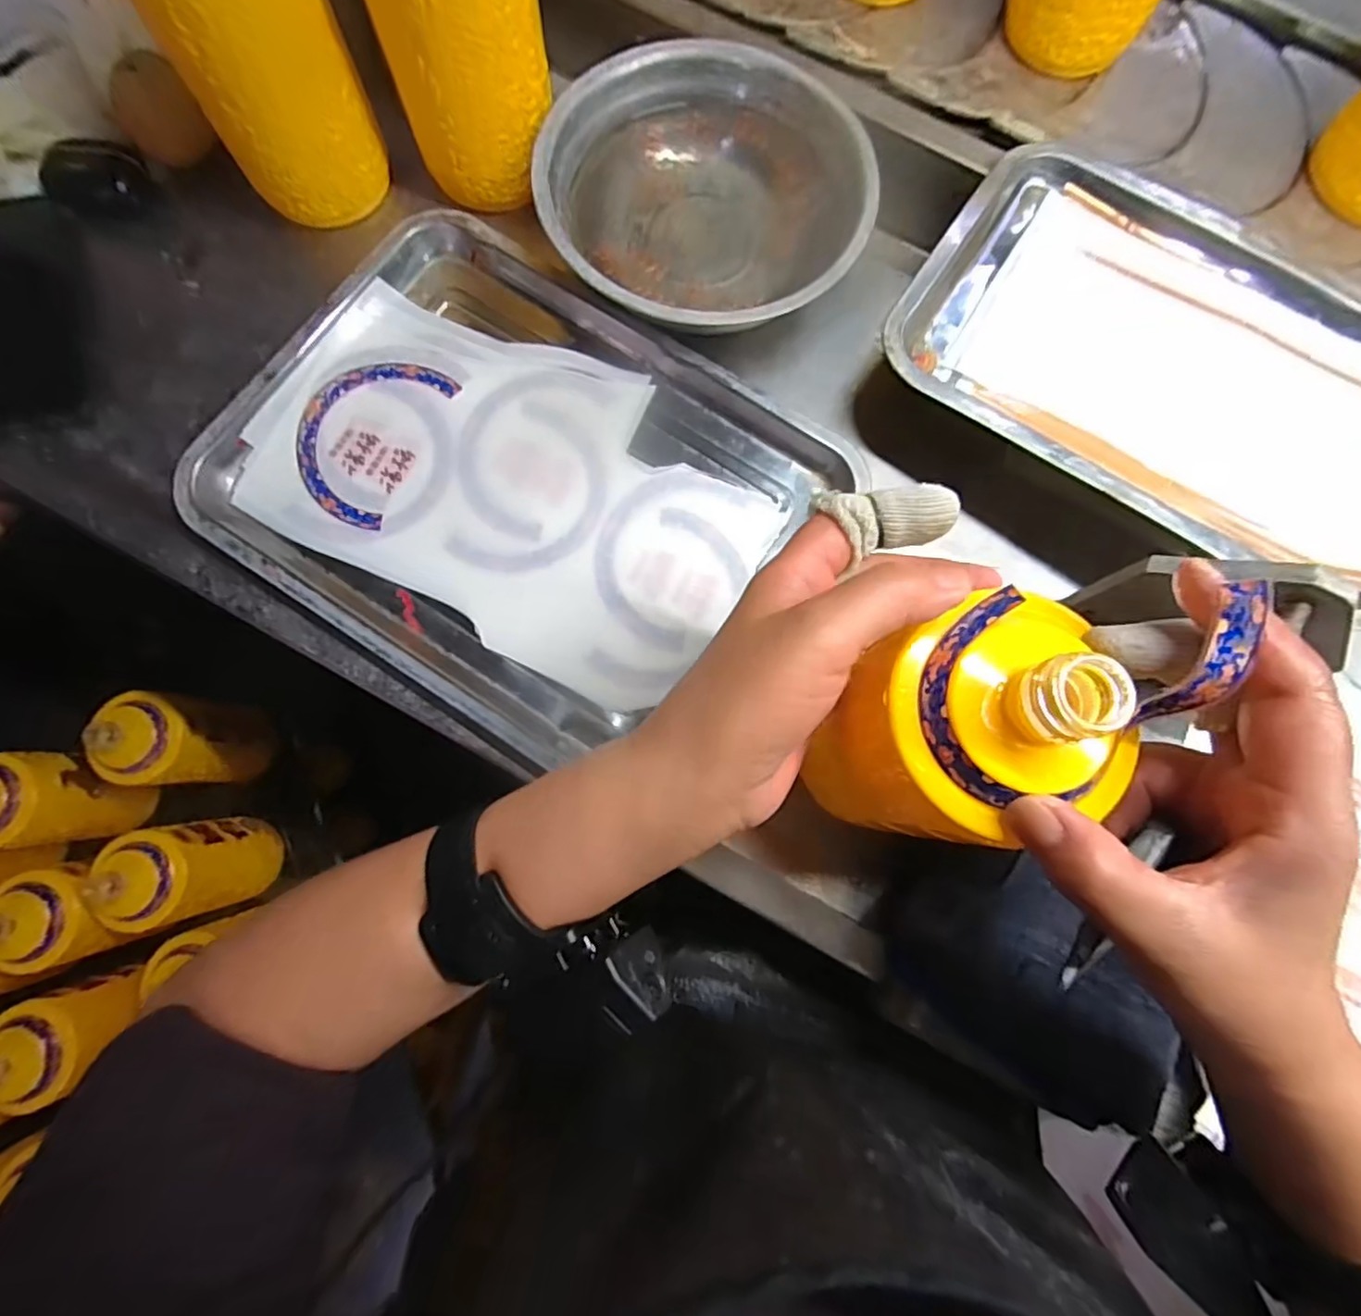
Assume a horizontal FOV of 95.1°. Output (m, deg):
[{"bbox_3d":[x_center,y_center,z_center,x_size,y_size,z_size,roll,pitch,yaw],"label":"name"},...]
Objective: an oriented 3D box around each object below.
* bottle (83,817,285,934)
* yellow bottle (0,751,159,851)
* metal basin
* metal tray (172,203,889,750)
[{"bbox_3d":[-0.479,0.212,0.616,0.080,0.167,0.093,-22,82,-4],"label":"bottle"},{"bbox_3d":[-0.631,0.143,0.635,0.083,0.159,0.087,-1,81,-1],"label":"yellow bottle"},{"bbox_3d":[0.014,-0.279,0.394,0.194,0.052,0.181,0,81,-1],"label":"metal basin"},{"bbox_3d":[-0.096,-0.111,0.371,0.312,0.031,0.250,32,81,5],"label":"metal tray"}]

